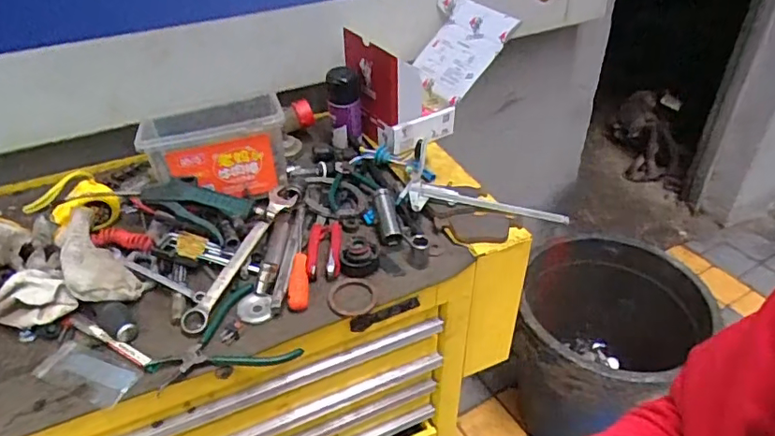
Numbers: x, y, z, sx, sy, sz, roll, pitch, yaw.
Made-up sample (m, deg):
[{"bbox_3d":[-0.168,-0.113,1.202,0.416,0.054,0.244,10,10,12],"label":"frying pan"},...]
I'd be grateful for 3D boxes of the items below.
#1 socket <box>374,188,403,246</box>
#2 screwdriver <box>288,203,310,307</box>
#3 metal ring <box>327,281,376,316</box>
[{"bbox_3d":[0.000,-0.004,0.774,0.028,0.021,0.082,-8,58,-8],"label":"socket"},{"bbox_3d":[-0.116,0.048,0.728,0.023,0.017,0.169,-5,38,-3],"label":"screwdriver"},{"bbox_3d":[-0.046,0.103,0.705,0.062,0.011,0.054,-5,38,-4],"label":"metal ring"}]

